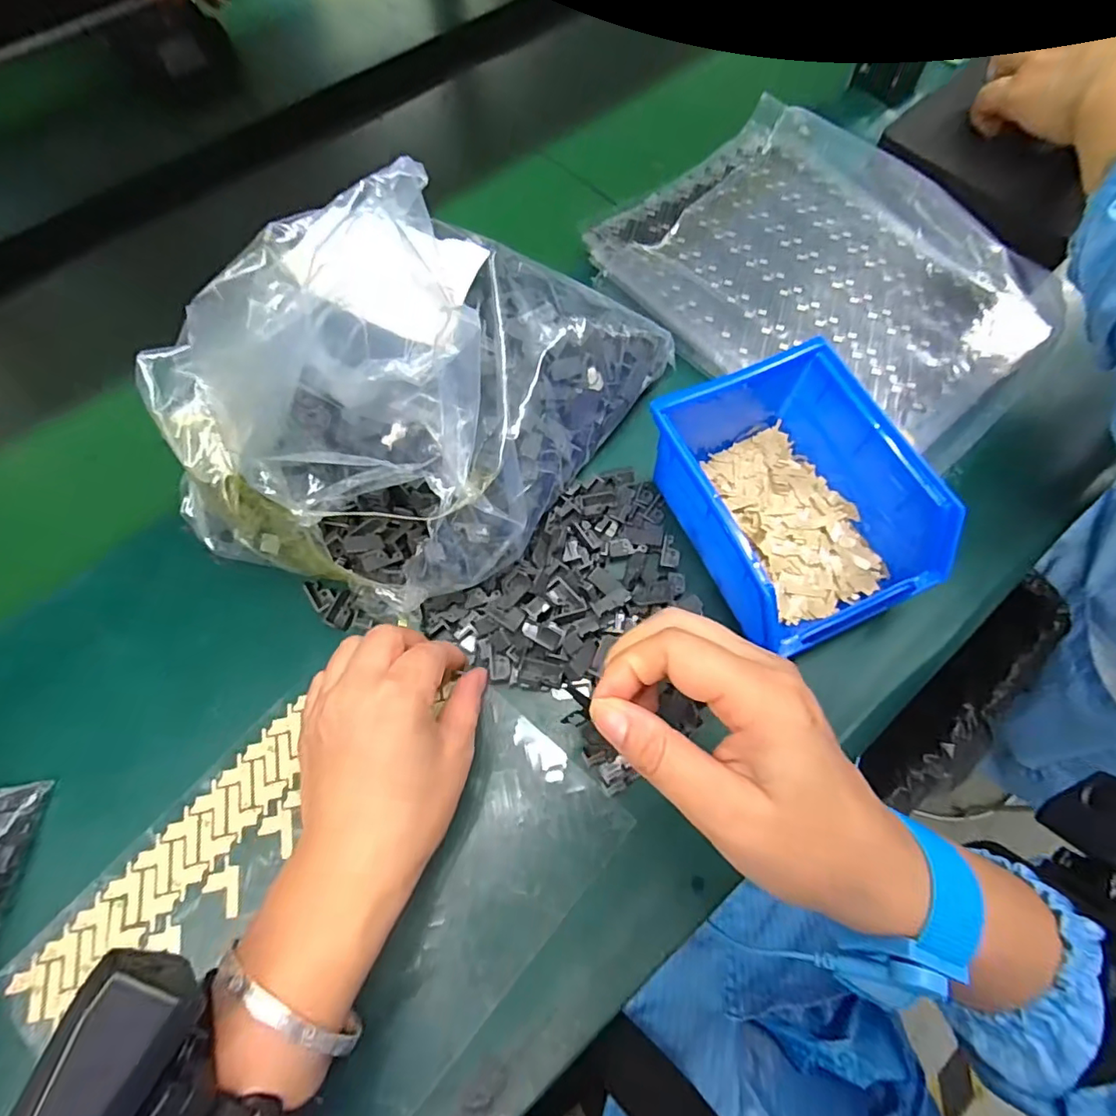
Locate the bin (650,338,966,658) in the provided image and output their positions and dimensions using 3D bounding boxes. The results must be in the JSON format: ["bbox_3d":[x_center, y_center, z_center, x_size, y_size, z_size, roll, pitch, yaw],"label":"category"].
[{"bbox_3d":[0.123,-0.032,0.300,0.104,0.059,0.143,-24,68,-8],"label":"bin"}]

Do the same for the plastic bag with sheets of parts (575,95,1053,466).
[{"bbox_3d":[0.184,-0.197,0.391,0.283,0.021,0.222,43,75,15],"label":"plastic bag with sheets of parts"}]

